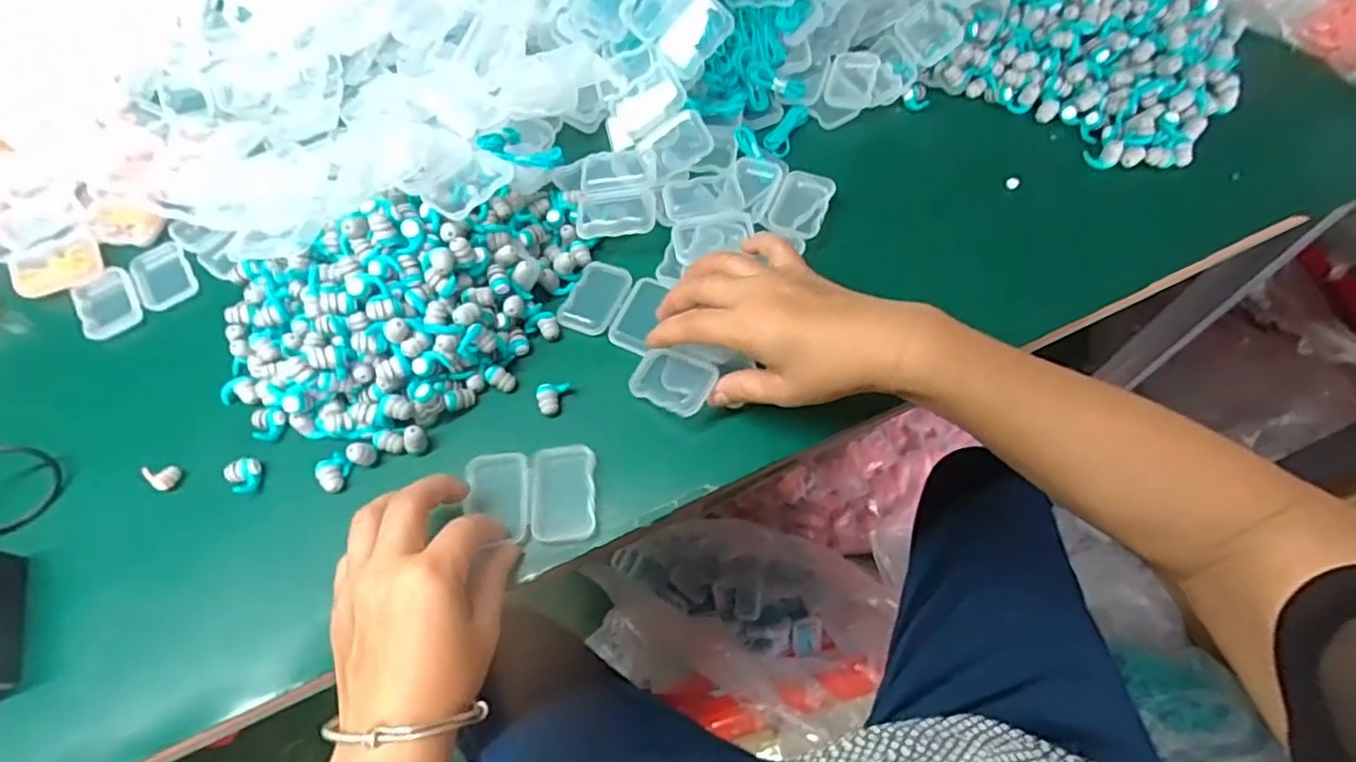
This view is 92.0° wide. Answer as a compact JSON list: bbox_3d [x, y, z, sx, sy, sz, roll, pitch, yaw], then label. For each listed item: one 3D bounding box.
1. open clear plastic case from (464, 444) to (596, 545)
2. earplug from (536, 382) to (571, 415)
[{"bbox_3d":[-0.086,0.069,0.387,0.074,0.014,0.055,-6,62,-1],"label":"open clear plastic case"},{"bbox_3d":[-0.078,0.011,0.417,0.021,0.011,0.019,-16,63,-6],"label":"earplug"}]

